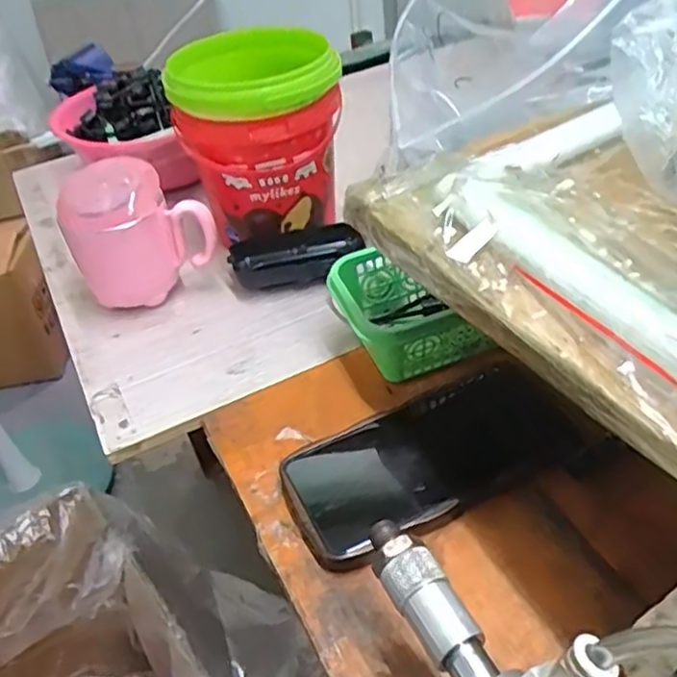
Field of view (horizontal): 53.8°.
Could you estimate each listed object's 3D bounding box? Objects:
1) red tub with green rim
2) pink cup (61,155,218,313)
[{"bbox_3d":[-0.063,-0.161,0.561,0.125,0.151,0.121,-4,41,4],"label":"red tub with green rim"},{"bbox_3d":[-0.158,-0.086,0.525,0.101,0.109,0.078,-21,43,-15],"label":"pink cup"}]

